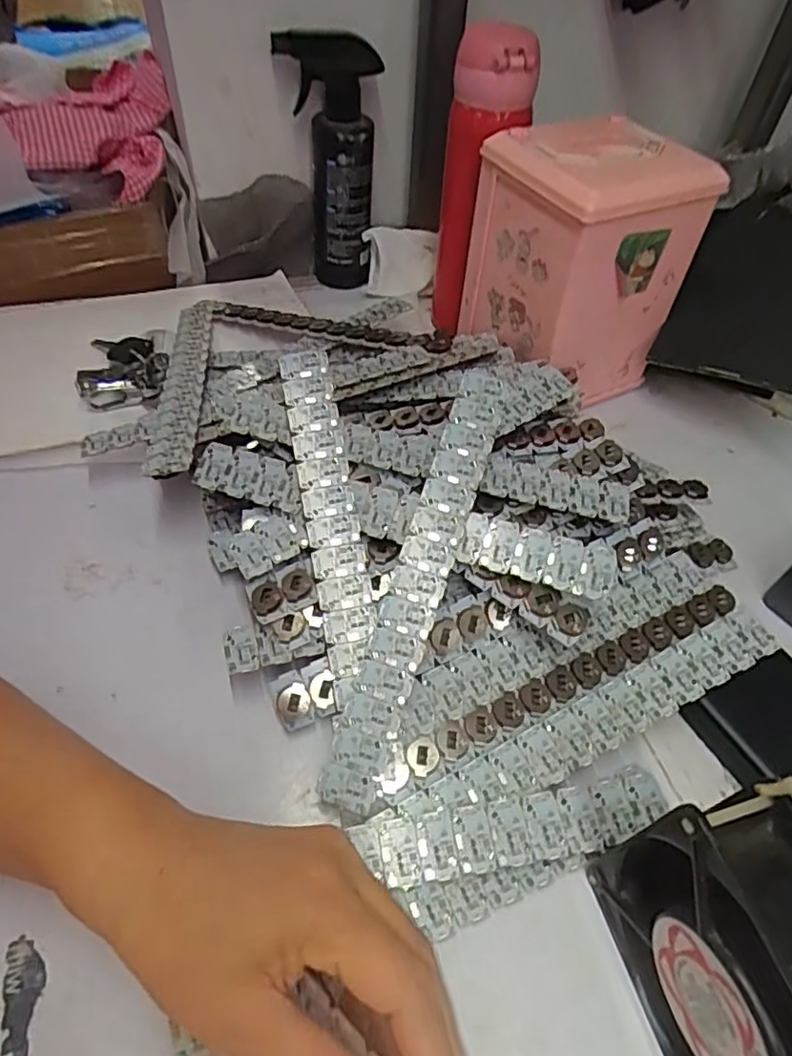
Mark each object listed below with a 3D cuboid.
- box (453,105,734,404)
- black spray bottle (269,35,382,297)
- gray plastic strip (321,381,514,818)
[{"bbox_3d":[0.139,-0.201,0.480,0.135,0.164,0.115,-16,54,-17],"label":"box"},{"bbox_3d":[-0.061,-0.332,0.572,0.082,0.195,0.068,-8,52,-11],"label":"black spray bottle"},{"bbox_3d":[0.016,0.023,0.344,0.029,0.005,0.256,18,74,5],"label":"gray plastic strip"}]

